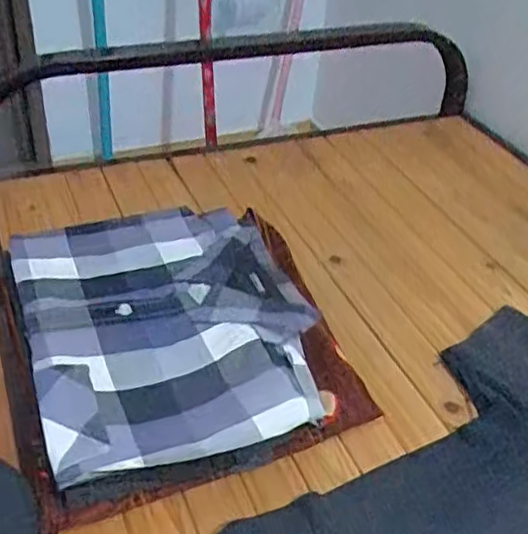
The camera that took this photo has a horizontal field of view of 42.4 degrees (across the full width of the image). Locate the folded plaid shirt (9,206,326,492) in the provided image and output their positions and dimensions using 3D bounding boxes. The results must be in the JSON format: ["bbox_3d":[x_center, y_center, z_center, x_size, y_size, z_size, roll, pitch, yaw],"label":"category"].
[{"bbox_3d":[-0.093,0.041,0.647,0.251,0.032,0.336,-11,40,-17],"label":"folded plaid shirt"}]

